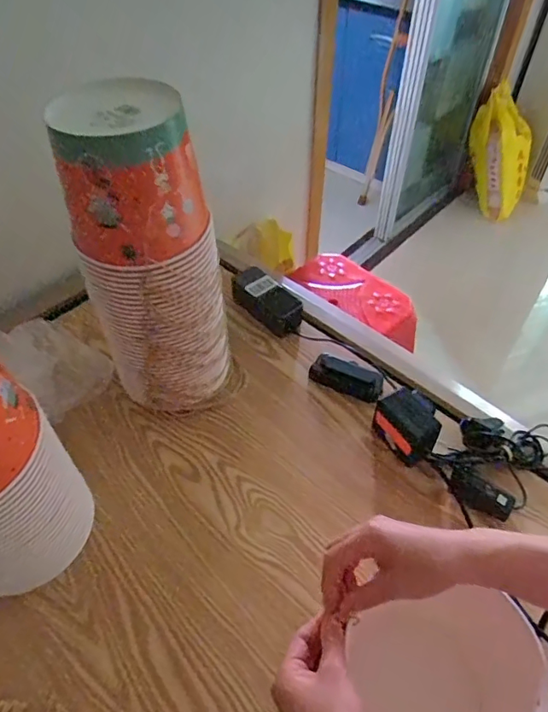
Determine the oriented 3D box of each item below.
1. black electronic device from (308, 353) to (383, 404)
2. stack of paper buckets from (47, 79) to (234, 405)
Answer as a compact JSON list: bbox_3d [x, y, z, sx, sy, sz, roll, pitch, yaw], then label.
[{"bbox_3d":[0.107,0.030,0.745,0.110,0.027,0.042,22,52,19],"label":"black electronic device"},{"bbox_3d":[-0.142,-0.096,0.615,0.156,0.397,0.127,-9,49,-8],"label":"stack of paper buckets"}]

